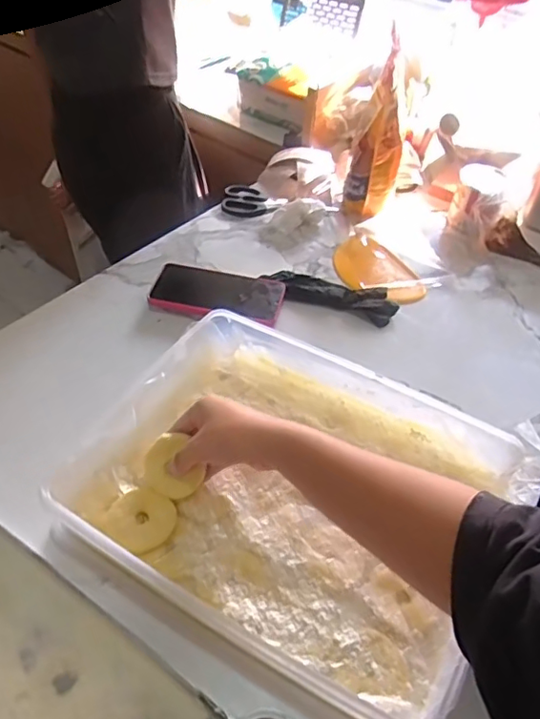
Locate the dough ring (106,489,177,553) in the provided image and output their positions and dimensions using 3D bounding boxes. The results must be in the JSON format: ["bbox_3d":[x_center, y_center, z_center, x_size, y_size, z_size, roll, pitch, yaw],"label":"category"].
[{"bbox_3d":[-0.116,0.145,0.506,0.058,0.012,0.053,2,47,-2],"label":"dough ring"}]

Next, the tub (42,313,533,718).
[{"bbox_3d":[0.026,0.116,0.524,0.366,0.068,0.301,26,51,19],"label":"tub"}]

